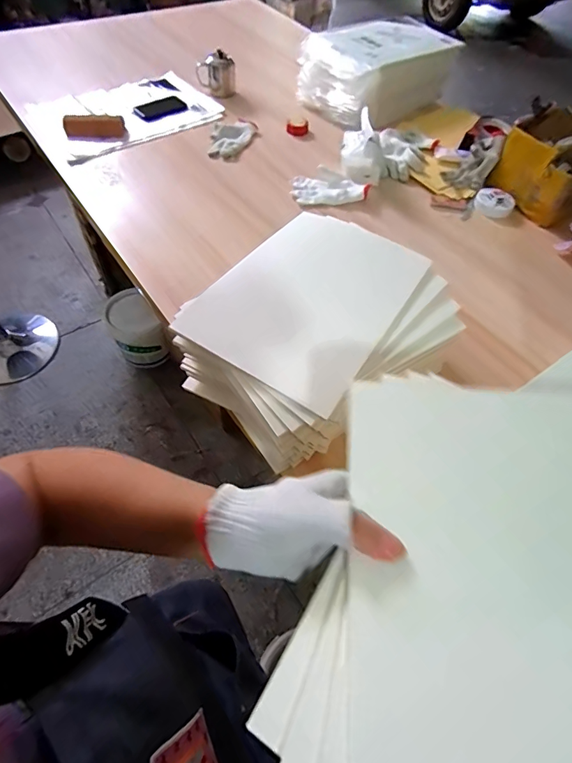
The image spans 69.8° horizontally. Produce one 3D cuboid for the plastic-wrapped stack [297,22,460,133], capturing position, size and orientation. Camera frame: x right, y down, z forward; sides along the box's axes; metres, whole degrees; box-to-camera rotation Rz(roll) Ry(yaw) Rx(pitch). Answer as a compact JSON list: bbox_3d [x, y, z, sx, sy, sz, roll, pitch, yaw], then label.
[{"bbox_3d":[0.332,-1.153,1.538,0.401,0.200,0.585,38,62,19],"label":"plastic-wrapped stack"}]

